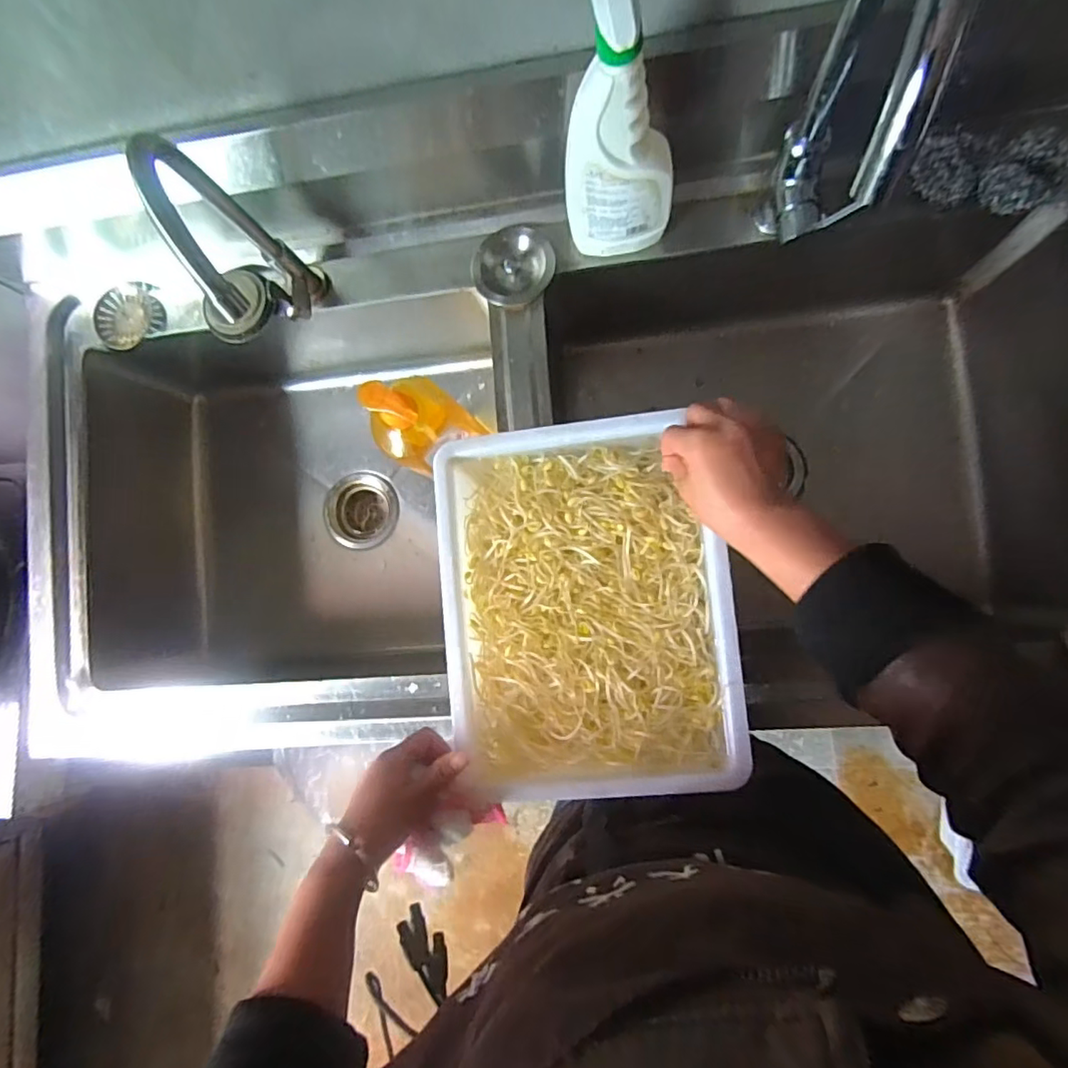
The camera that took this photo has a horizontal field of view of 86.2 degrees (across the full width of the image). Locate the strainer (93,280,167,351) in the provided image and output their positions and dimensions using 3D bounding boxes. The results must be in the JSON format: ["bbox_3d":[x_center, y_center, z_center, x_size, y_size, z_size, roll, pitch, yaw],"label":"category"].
[{"bbox_3d":[-0.483,-0.259,0.681,0.077,0.030,0.062,-30,81,4],"label":"strainer"}]

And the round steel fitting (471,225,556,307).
[{"bbox_3d":[-0.021,-0.283,0.601,0.079,0.032,0.079,-1,84,8],"label":"round steel fitting"}]

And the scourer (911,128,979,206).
[{"bbox_3d":[0.380,-0.337,0.527,0.048,0.031,0.058,-9,83,7],"label":"scourer"}]

